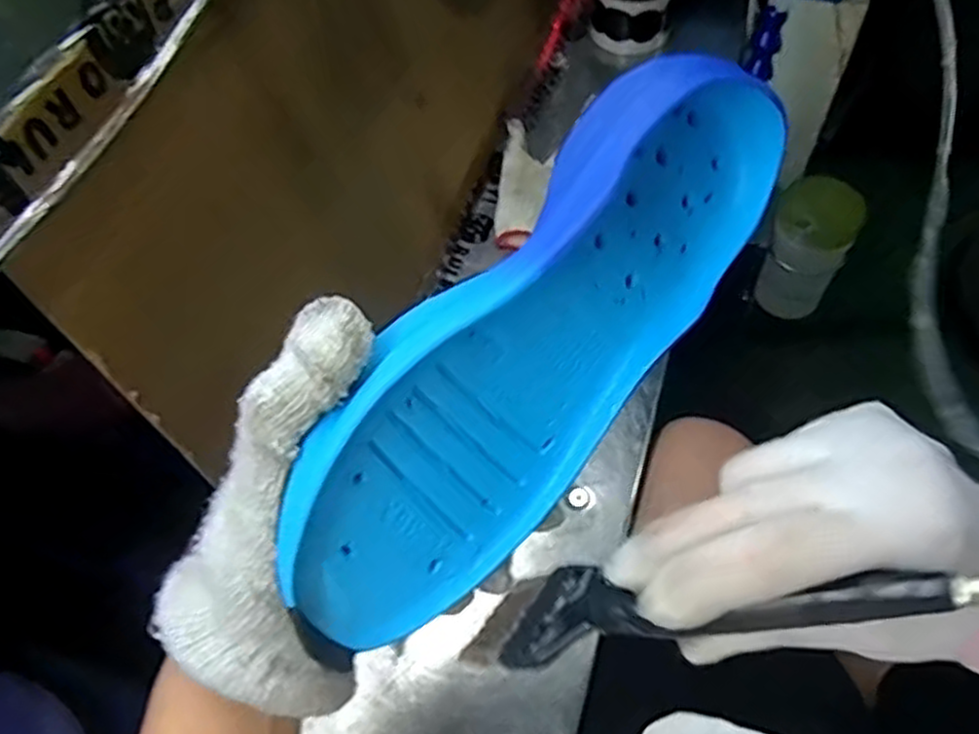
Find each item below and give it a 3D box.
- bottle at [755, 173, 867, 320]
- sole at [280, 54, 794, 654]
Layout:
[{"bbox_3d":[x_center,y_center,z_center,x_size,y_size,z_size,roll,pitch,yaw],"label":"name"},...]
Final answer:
[{"bbox_3d":[0.310,-0.116,0.747,0.078,0.125,0.073,23,63,17],"label":"bottle"},{"bbox_3d":[0.024,-0.005,0.276,0.237,0.092,0.027,-50,32,-11],"label":"sole"}]

